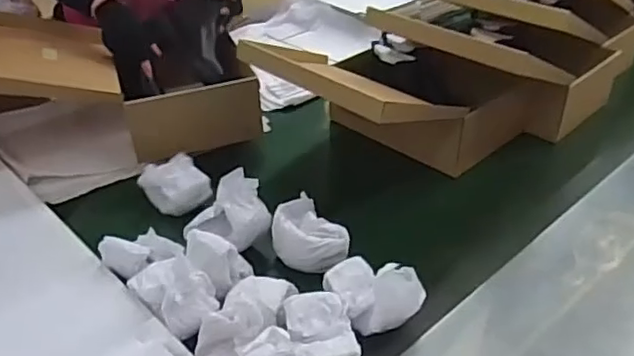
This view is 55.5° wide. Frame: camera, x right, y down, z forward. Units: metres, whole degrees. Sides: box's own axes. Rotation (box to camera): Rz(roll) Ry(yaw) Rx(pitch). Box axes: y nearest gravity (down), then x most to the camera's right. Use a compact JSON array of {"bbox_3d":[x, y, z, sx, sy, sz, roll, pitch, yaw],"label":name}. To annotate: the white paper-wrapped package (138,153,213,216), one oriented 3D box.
[{"bbox_3d":[-0.238,0.017,1.043,0.091,0.071,0.113,-25,41,-31],"label":"white paper-wrapped package"}]

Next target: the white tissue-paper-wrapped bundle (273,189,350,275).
[{"bbox_3d":[-0.013,0.094,0.919,0.088,0.063,0.139,-23,40,-29],"label":"white tissue-paper-wrapped bundle"}]

